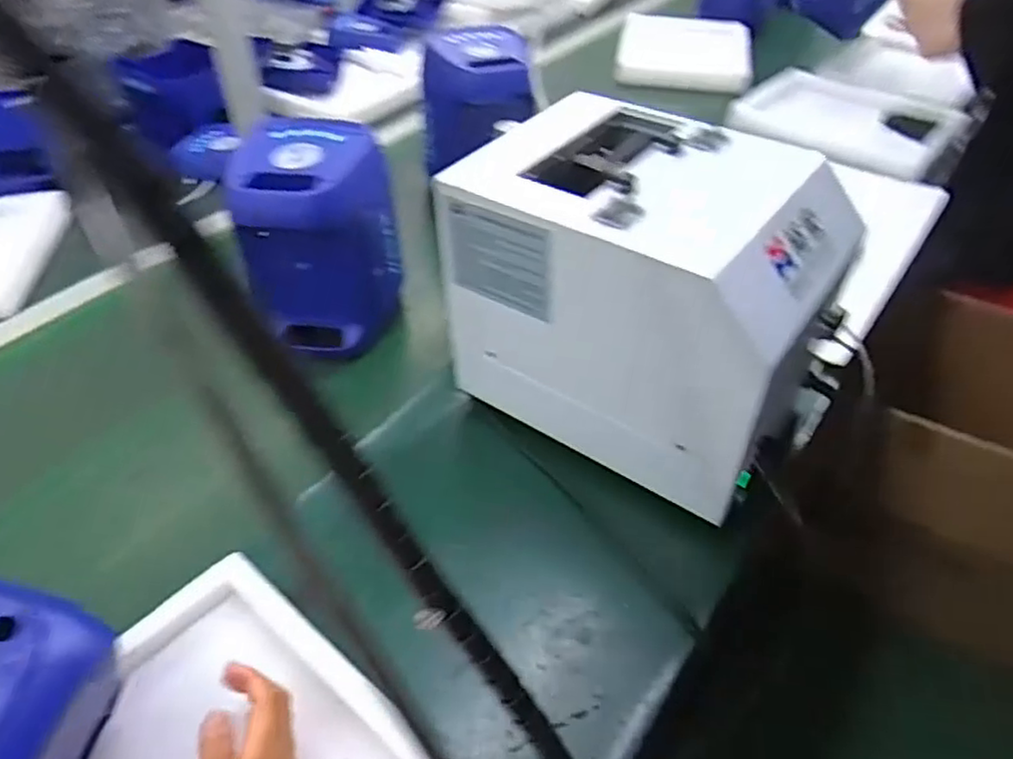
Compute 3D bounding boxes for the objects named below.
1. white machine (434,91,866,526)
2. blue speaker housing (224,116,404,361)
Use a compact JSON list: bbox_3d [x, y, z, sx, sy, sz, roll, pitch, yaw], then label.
[{"bbox_3d":[0.140,-0.092,0.698,0.338,0.249,0.255,27,50,26],"label":"white machine"},{"bbox_3d":[-0.224,-0.173,0.831,0.148,0.216,0.171,7,44,7],"label":"blue speaker housing"}]

